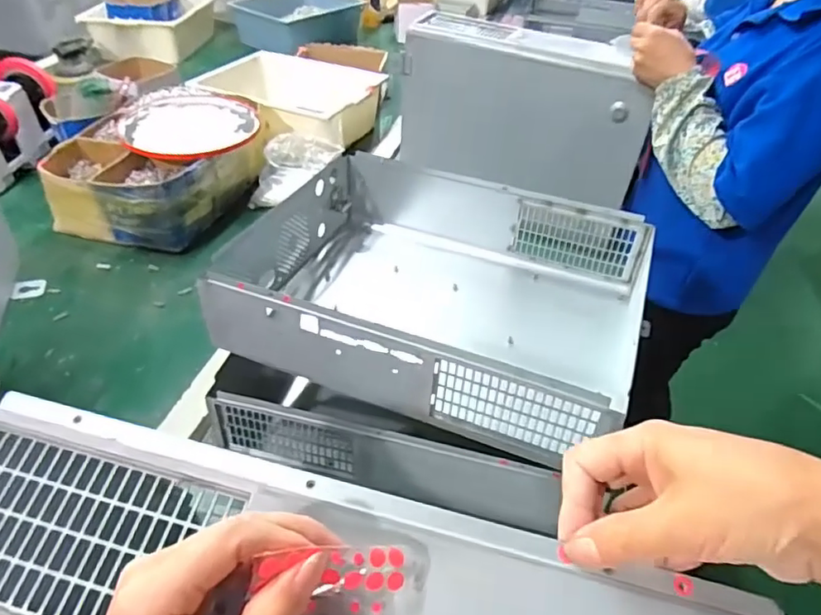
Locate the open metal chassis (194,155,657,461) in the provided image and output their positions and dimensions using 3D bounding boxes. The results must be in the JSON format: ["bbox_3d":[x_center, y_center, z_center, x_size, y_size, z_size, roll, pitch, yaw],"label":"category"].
[{"bbox_3d":[0.041,-0.027,0.670,0.427,0.120,0.339,16,44,14],"label":"open metal chassis"}]

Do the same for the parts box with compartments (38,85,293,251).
[{"bbox_3d":[-0.428,-0.258,1.015,0.263,0.135,0.358,14,43,12],"label":"parts box with compartments"}]

